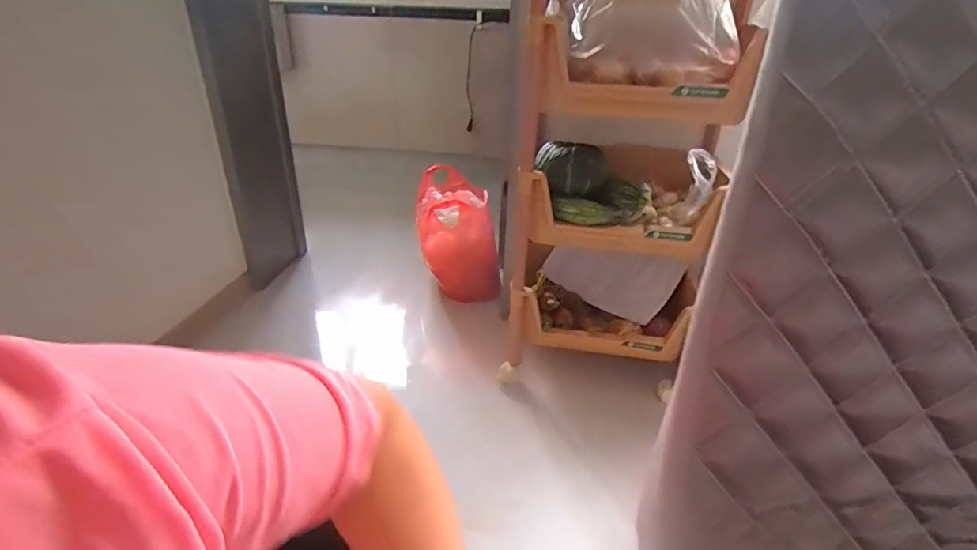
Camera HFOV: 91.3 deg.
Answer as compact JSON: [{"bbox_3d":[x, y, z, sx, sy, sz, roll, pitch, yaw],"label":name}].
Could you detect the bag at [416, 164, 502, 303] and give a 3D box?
[{"bbox_3d":[-0.097,-0.104,1.472,0.230,0.344,0.254,-3,30,-6],"label":"bag"}]

